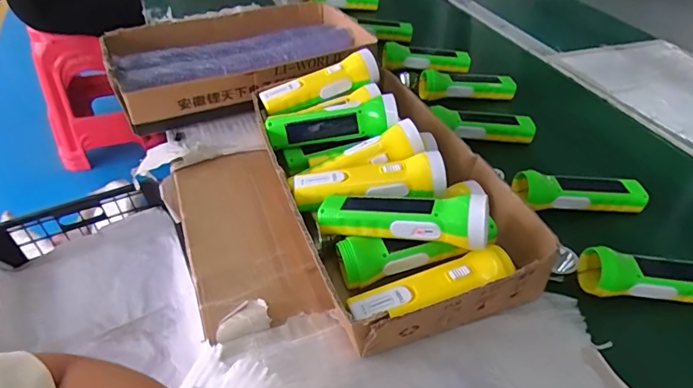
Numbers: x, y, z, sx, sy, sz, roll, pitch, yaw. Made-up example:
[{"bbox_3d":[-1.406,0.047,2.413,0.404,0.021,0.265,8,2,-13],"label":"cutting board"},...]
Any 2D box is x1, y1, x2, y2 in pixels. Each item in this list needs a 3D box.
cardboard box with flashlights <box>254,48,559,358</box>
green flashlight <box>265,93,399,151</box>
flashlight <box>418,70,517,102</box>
[{"bbox_3d":[0.036,-0.023,0.542,0.224,0.097,0.389,-15,44,-19],"label":"cardboard box with flashlights"},{"bbox_3d":[-0.018,-0.090,0.592,0.166,0.042,0.047,-10,41,6],"label":"green flashlight"},{"bbox_3d":[0.209,-0.189,0.790,0.167,0.043,0.054,-6,42,-10],"label":"flashlight"}]

